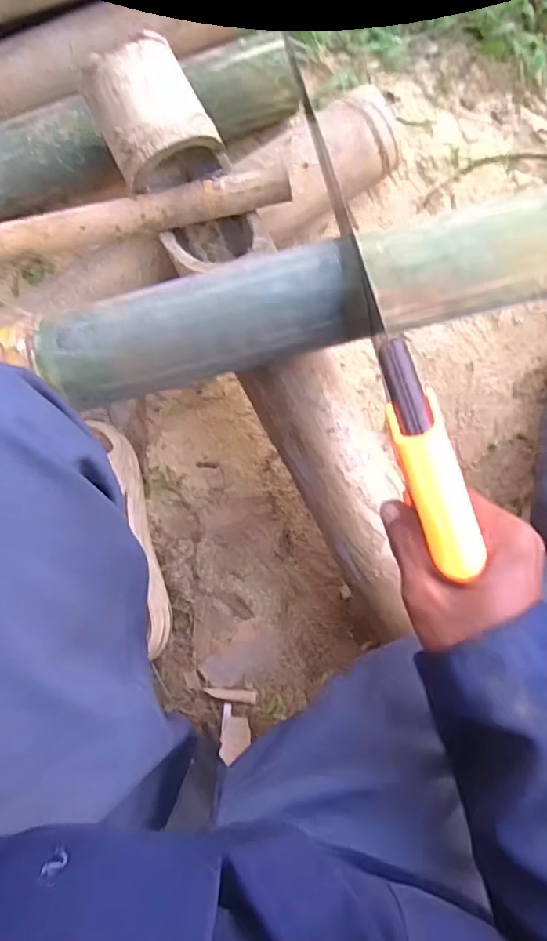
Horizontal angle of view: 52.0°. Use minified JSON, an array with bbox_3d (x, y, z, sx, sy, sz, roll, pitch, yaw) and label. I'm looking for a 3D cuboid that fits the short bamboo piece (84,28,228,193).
[{"bbox_3d":[-0.102,-0.297,0.496,0.092,0.097,0.099,-26,88,-1],"label":"short bamboo piece"}]

